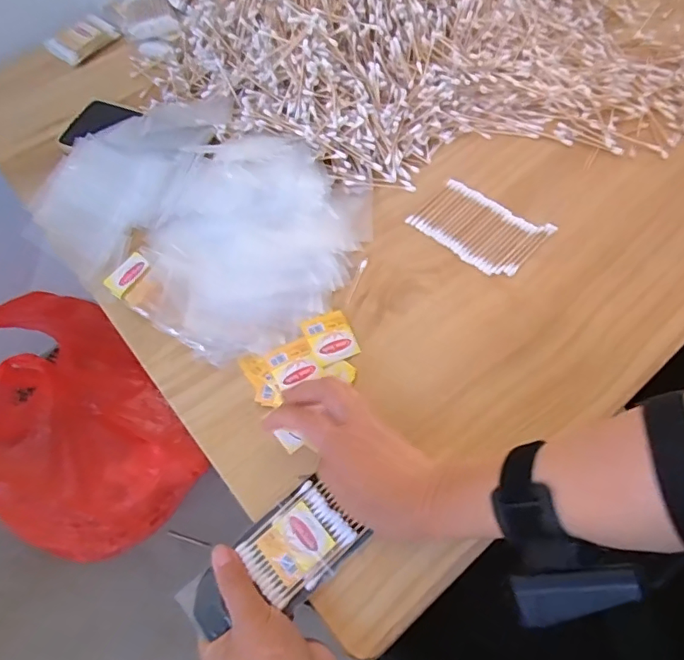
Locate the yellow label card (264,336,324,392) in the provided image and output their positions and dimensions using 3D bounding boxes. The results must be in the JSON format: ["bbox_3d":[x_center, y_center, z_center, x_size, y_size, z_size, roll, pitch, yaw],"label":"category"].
[{"bbox_3d":[-0.041,0.029,0.426,0.038,0.005,0.040,-29,65,-11],"label":"yellow label card"}]

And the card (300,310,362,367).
[{"bbox_3d":[-0.009,0.007,0.437,0.039,0.004,0.046,-21,67,-19],"label":"card"}]

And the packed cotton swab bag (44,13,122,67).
[{"bbox_3d":[-0.333,-0.373,0.652,0.062,0.014,0.077,40,73,21],"label":"packed cotton swab bag"}]

